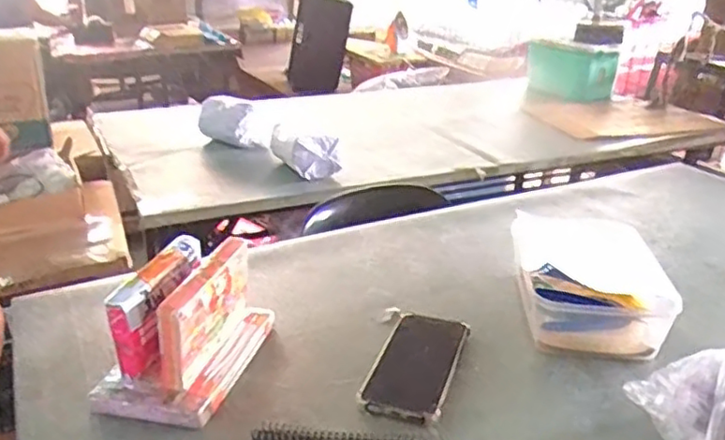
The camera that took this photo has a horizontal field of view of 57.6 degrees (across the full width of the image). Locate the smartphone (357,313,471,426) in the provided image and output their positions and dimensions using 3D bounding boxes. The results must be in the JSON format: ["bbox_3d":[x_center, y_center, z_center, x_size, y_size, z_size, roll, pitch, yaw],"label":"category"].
[{"bbox_3d":[0.058,0.147,0.684,0.078,0.015,0.175,8,23,18],"label":"smartphone"}]

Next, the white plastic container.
[{"bbox_3d":[0.267,0.076,0.782,0.164,0.094,0.180,5,22,10],"label":"white plastic container"}]

